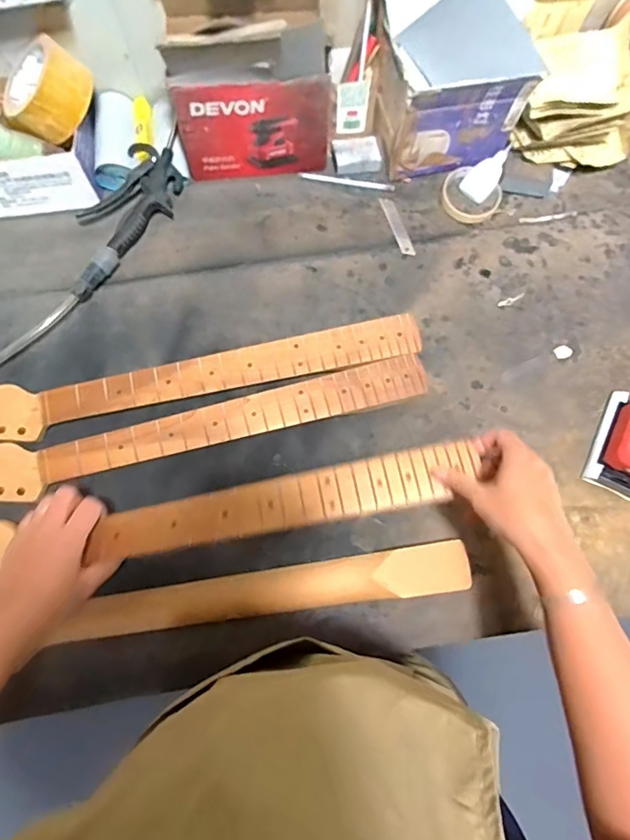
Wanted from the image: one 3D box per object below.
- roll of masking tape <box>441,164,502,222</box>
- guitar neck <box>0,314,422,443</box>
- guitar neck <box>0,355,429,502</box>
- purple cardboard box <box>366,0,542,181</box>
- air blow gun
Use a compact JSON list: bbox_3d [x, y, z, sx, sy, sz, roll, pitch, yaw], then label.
[{"bbox_3d":[0.221,-0.324,0.702,0.086,0.017,0.072,42,79,8],"label":"roll of masking tape"},{"bbox_3d":[-0.181,-0.045,0.621,0.642,0.030,0.067,-10,77,-3],"label":"guitar neck"},{"bbox_3d":[-0.173,0.019,0.602,0.639,0.032,0.070,-12,77,-4],"label":"guitar neck"},{"bbox_3d":[0.174,-0.447,0.647,0.177,0.170,0.149,-10,77,-3],"label":"purple cardboard box"},{"bbox_3d":[-0.260,-0.285,0.665,0.092,0.039,0.262,37,79,8],"label":"air blow gun"}]

